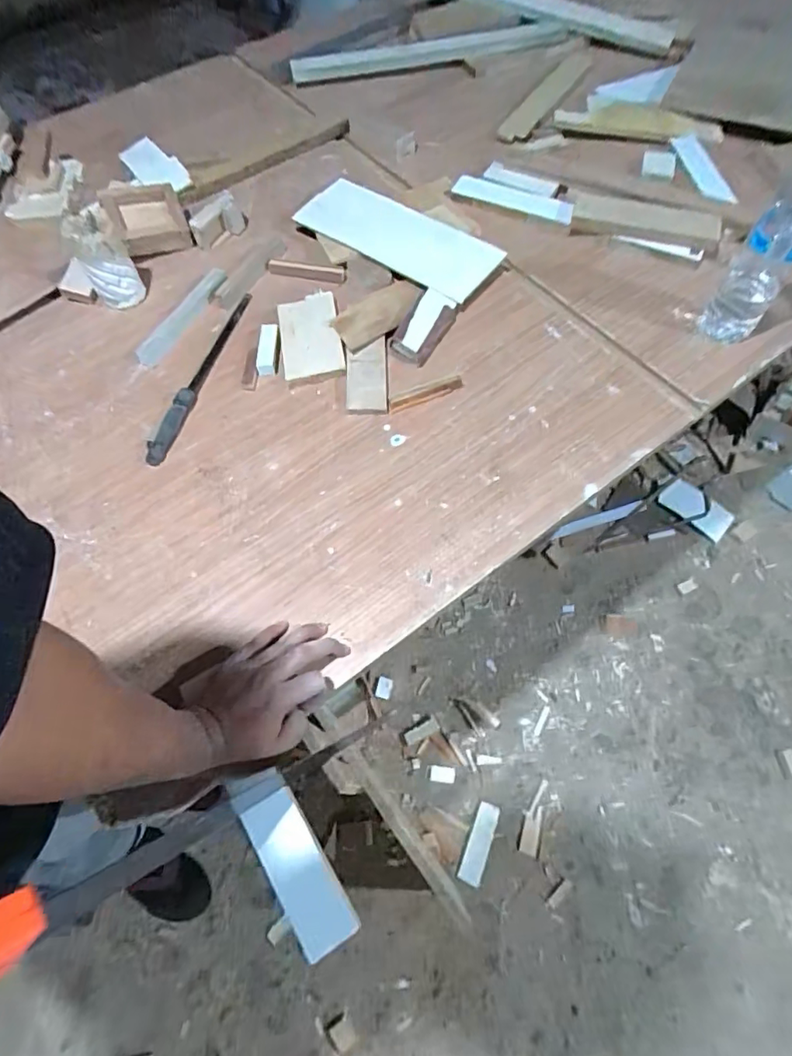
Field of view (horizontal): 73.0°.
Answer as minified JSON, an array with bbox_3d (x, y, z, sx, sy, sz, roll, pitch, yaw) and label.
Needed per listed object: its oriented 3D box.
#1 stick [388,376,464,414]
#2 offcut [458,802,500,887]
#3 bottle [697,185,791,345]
[{"bbox_3d":[0.038,-0.171,0.686,0.102,0.007,0.020,-20,65,-8],"label":"stick"},{"bbox_3d":[0.173,0.656,1.116,0.046,0.008,0.151,20,65,10],"label":"offcut"},{"bbox_3d":[0.446,-0.324,0.639,0.075,0.200,0.065,33,69,16],"label":"bottle"}]

